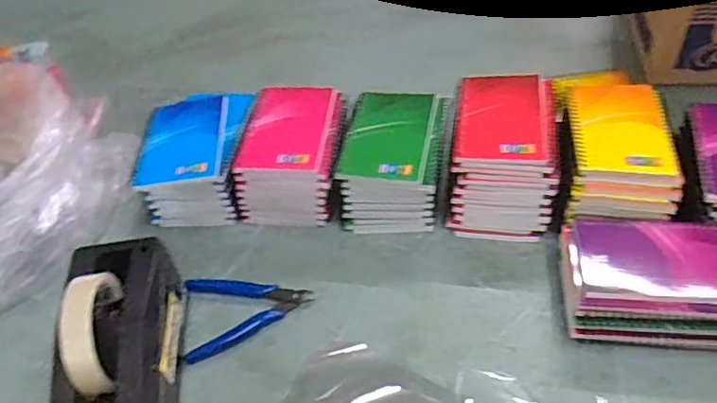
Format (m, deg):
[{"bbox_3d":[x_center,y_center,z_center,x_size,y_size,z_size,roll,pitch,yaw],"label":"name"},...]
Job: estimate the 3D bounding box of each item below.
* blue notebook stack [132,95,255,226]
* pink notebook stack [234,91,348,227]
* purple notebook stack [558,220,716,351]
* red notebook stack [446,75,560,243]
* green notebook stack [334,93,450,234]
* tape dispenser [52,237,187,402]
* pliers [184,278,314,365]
[{"bbox_3d":[-0.173,-0.045,0.655,0.109,0.081,0.148,-1,47,5],"label":"blue notebook stack"},{"bbox_3d":[-0.065,-0.051,0.639,0.102,0.090,0.135,4,47,10],"label":"pink notebook stack"},{"bbox_3d":[0.245,0.068,0.494,0.140,0.064,0.103,2,47,8],"label":"purple notebook stack"},{"bbox_3d":[0.149,-0.048,0.606,0.096,0.102,0.138,5,47,11],"label":"red notebook stack"},{"bbox_3d":[0.040,-0.043,0.623,0.099,0.085,0.137,5,48,11],"label":"green notebook stack"},{"bbox_3d":[-0.185,0.127,0.449,0.072,0.121,0.203,-8,46,-1],"label":"tape dispenser"},{"bbox_3d":[-0.113,0.094,0.557,0.121,0.016,0.079,-24,49,-16],"label":"pliers"}]

